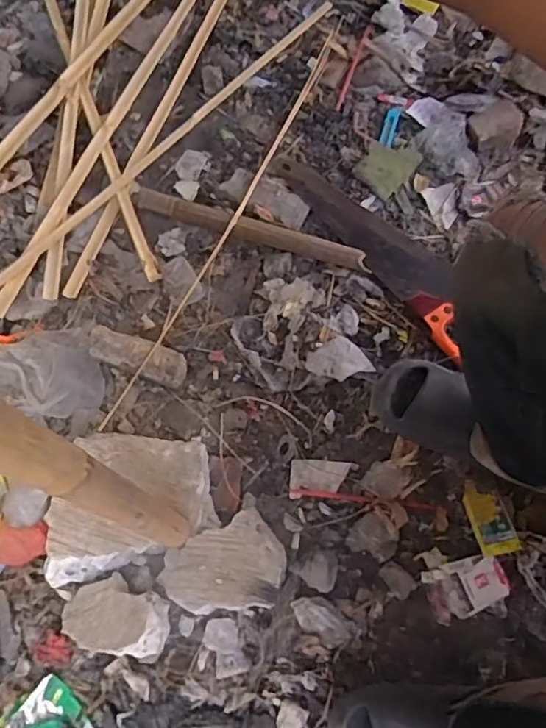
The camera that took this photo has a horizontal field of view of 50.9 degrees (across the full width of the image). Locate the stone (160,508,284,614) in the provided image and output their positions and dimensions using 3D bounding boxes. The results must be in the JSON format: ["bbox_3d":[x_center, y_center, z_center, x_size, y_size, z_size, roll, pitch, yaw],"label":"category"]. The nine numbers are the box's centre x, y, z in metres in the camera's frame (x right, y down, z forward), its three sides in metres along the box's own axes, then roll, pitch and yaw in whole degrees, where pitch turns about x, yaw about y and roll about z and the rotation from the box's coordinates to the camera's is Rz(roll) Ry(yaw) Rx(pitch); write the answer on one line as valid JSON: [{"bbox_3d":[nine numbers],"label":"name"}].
[{"bbox_3d":[-0.066,0.286,0.795,0.160,0.055,0.119,-26,72,-5],"label":"stone"}]

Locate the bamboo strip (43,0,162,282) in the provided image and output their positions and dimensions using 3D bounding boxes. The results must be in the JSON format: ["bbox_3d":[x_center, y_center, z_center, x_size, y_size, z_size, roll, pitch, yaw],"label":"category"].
[{"bbox_3d":[-0.347,-0.487,1.086,0.027,0.019,0.790,-22,74,-5],"label":"bamboo strip"}]

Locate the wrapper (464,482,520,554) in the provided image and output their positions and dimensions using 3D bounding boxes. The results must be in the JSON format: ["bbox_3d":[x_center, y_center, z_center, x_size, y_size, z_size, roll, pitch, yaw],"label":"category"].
[{"bbox_3d":[0.306,0.217,0.812,0.051,0.017,0.101,-15,72,-1],"label":"wrapper"}]

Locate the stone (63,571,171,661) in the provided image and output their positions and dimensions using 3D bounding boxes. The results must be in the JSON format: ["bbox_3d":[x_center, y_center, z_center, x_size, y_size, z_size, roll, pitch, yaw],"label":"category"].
[{"bbox_3d":[-0.218,0.343,0.784,0.155,0.062,0.091,5,72,5],"label":"stone"}]

